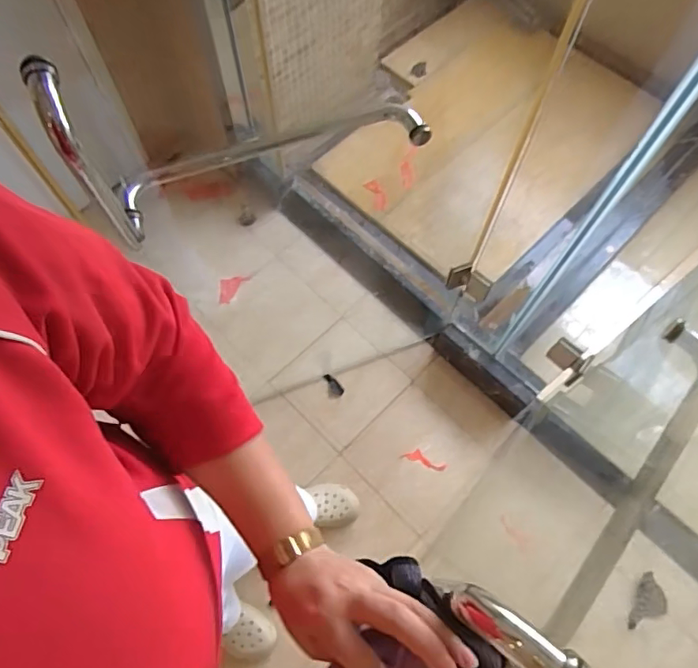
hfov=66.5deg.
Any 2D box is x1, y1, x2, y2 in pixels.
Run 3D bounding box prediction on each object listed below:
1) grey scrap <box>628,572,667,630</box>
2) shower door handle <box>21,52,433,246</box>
[{"bbox_3d":[0.703,0.632,1.242,0.066,0.013,0.130,24,68,9],"label":"grey scrap"},{"bbox_3d":[-0.105,-0.270,0.615,0.426,0.227,0.099,-24,69,-11],"label":"shower door handle"}]

